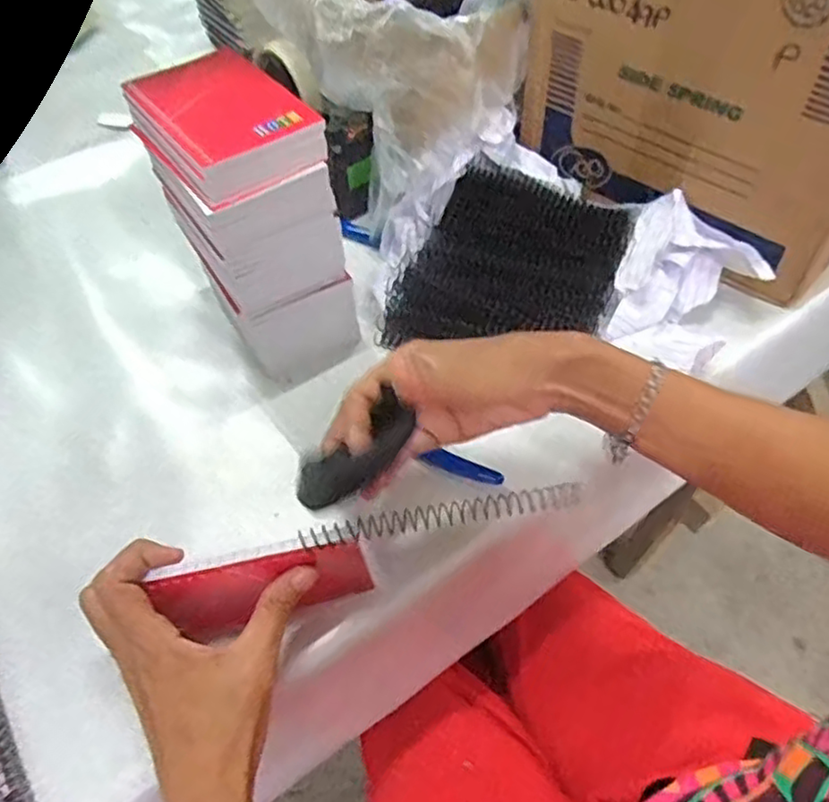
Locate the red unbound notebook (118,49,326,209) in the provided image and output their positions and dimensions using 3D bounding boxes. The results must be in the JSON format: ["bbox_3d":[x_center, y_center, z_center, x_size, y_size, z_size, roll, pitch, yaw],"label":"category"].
[{"bbox_3d":[-0.126,-0.183,0.434,0.085,0.027,0.136,-31,56,-19],"label":"red unbound notebook"}]

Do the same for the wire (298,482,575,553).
[{"bbox_3d":[0.015,0.060,0.355,0.146,0.012,0.012,-10,52,-4],"label":"wire"}]

